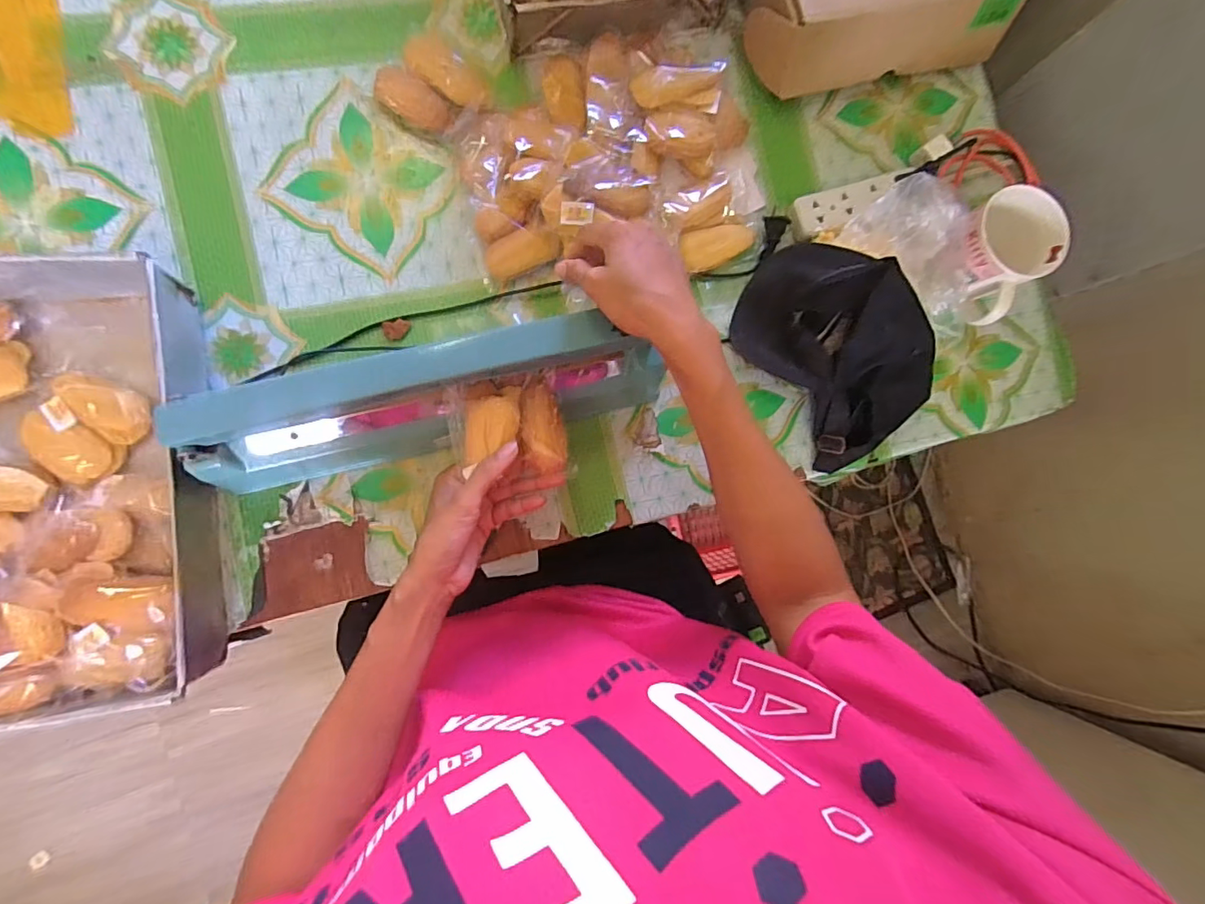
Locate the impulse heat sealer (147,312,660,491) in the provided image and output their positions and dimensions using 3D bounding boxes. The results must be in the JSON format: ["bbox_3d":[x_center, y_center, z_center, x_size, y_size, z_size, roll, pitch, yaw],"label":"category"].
[{"bbox_3d":[-0.139,-0.039,0.441,0.370,0.102,0.067,-14,88,-9],"label":"impulse heat sealer"}]

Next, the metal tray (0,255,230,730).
[{"bbox_3d":[-0.456,0.029,0.418,0.255,0.068,0.350,-5,87,-9],"label":"metal tray"}]

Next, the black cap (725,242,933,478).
[{"bbox_3d":[0.239,-0.110,0.527,0.155,0.073,0.214,-34,91,-9],"label":"black cap"}]

